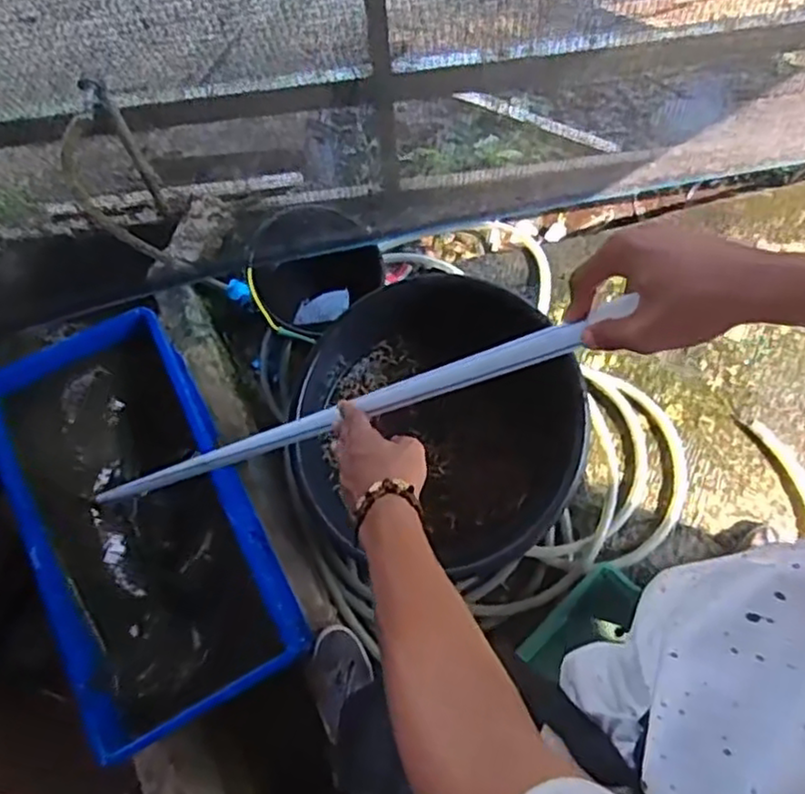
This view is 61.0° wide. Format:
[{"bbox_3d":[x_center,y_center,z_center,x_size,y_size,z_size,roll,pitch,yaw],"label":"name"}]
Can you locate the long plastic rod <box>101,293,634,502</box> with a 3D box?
[{"bbox_3d":[-0.152,0.047,0.764,0.022,0.886,0.024,12,69,-43],"label":"long plastic rod"}]

